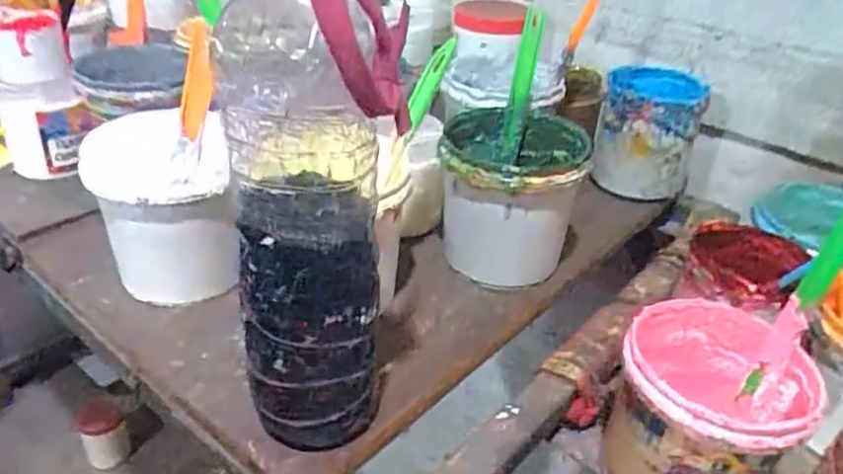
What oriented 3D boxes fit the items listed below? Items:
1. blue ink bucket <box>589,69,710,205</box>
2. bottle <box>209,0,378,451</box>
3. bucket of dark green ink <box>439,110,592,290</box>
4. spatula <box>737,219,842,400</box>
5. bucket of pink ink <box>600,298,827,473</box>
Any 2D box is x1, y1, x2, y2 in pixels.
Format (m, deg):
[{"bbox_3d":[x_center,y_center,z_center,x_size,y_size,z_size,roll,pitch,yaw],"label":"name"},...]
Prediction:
[{"bbox_3d":[0.249,-0.111,0.744,0.103,0.124,0.095,3,32,-2],"label":"blue ink bucket"},{"bbox_3d":[-0.059,-0.005,0.373,0.087,0.290,0.070,-3,33,-11],"label":"bottle"},{"bbox_3d":[0.078,-0.036,0.611,0.119,0.118,0.126,2,32,-3],"label":"bucket of dark green ink"},{"bbox_3d":[0.272,0.049,0.477,0.018,0.155,0.014,35,14,39],"label":"spatula"},{"bbox_3d":[0.207,0.131,0.496,0.117,0.122,0.129,21,36,25],"label":"bucket of pink ink"}]

